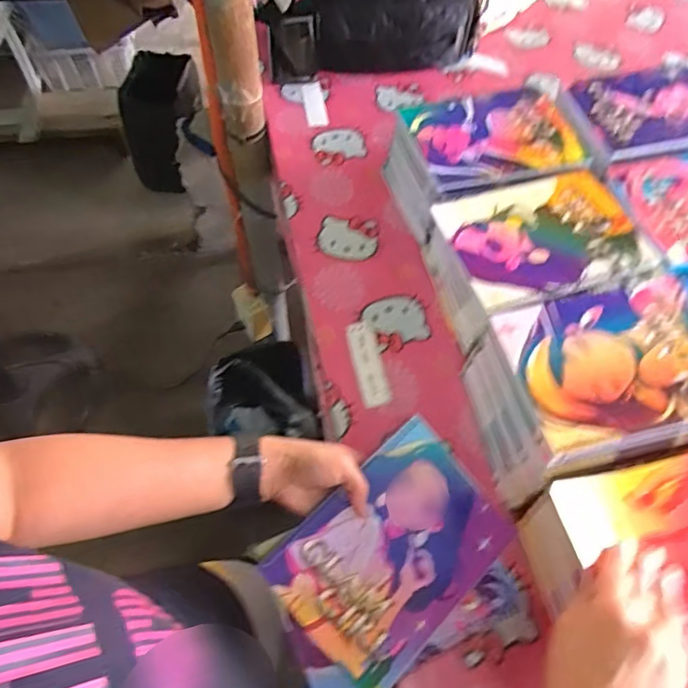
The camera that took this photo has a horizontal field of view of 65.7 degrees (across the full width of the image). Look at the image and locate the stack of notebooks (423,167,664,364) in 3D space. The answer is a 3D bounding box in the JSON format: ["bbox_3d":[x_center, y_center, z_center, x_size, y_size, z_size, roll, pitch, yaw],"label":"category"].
[{"bbox_3d":[0.214,-0.095,0.621,0.199,0.112,0.159,-14,61,-9],"label":"stack of notebooks"}]

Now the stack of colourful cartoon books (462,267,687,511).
[{"bbox_3d":[0.248,0.045,0.542,0.214,0.111,0.169,-12,60,-8],"label":"stack of colourful cartoon books"}]

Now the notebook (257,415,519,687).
[{"bbox_3d":[0.038,0.193,0.477,0.222,0.013,0.147,-39,84,-18],"label":"notebook"}]

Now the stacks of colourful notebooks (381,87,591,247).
[{"bbox_3d":[0.179,-0.230,0.701,0.214,0.109,0.166,-13,60,-9],"label":"stacks of colourful notebooks"}]

